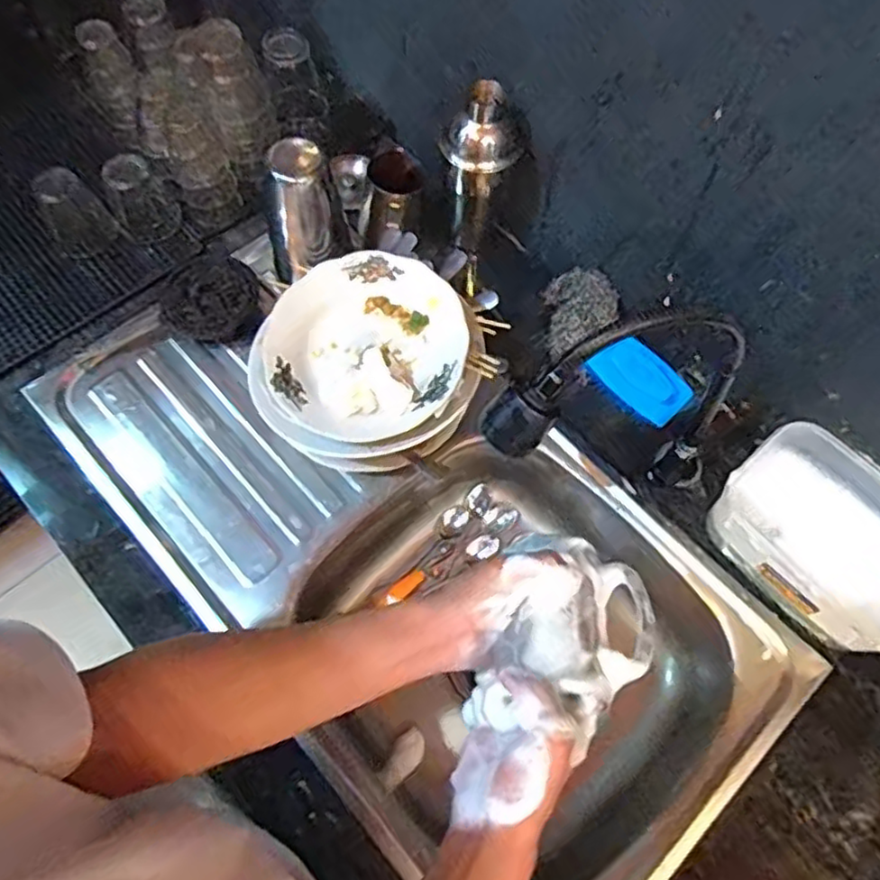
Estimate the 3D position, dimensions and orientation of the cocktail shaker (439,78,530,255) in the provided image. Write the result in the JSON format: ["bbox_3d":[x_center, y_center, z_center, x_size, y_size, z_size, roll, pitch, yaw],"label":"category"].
[{"bbox_3d":[0.045,-0.285,0.736,0.069,0.185,0.065,-28,70,-13],"label":"cocktail shaker"}]

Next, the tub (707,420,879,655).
[{"bbox_3d":[0.363,0.092,0.633,0.150,0.062,0.200,-42,73,-18],"label":"tub"}]

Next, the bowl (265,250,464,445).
[{"bbox_3d":[-0.069,-0.086,0.616,0.173,0.042,0.179,1,66,-2],"label":"bowl"}]

